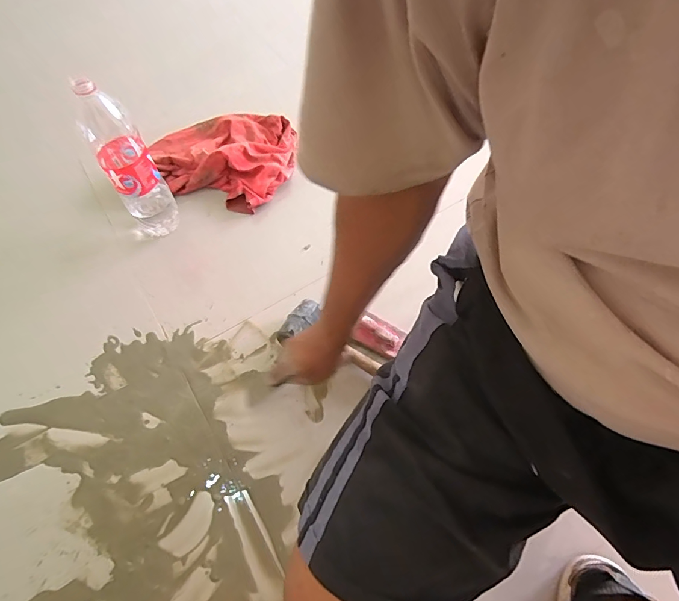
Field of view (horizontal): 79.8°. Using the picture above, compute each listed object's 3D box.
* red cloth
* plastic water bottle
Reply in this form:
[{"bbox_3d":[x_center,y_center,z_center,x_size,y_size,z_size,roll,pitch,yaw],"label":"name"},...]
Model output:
[{"bbox_3d":[-0.259,-0.332,0.918,0.306,0.071,0.255,16,62,9],"label":"red cloth"},{"bbox_3d":[-0.375,-0.236,0.732,0.087,0.303,0.079,-34,66,-17],"label":"plastic water bottle"}]

